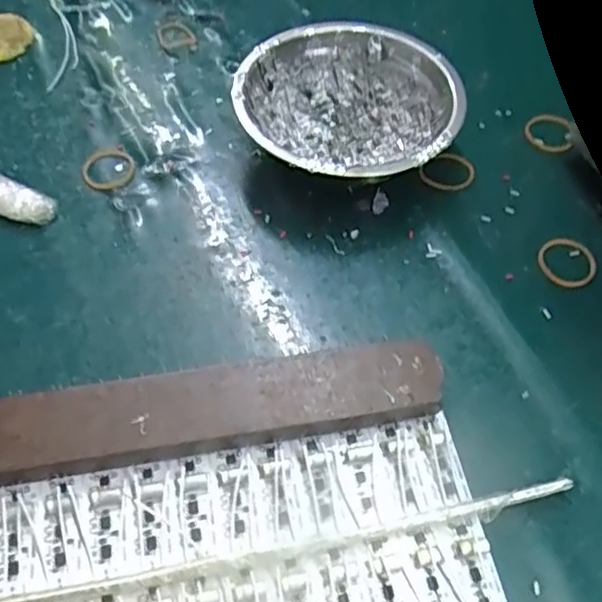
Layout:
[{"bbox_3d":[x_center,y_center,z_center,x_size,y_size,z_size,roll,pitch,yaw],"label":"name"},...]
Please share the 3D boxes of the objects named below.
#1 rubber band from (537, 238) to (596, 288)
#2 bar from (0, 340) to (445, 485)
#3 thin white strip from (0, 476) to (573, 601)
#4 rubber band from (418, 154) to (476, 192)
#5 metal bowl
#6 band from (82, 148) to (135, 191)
[{"bbox_3d":[0.141,-0.022,0.339,0.030,0.004,0.030,1,56,-1],"label":"rubber band"},{"bbox_3d":[-0.038,0.047,0.282,0.197,0.018,0.036,-8,57,-7],"label":"bar"},{"bbox_3d":[-0.020,0.100,0.253,0.261,0.009,0.009,-9,57,-8],"label":"thin white strip"},{"bbox_3d":[0.087,-0.075,0.374,0.031,0.004,0.025,-24,60,-16],"label":"rubber band"},{"bbox_3d":[0.027,-0.105,0.369,0.125,0.041,0.117,1,56,-1],"label":"metal bowl"},{"bbox_3d":[-0.111,-0.077,0.369,0.029,0.004,0.033,-12,58,-10],"label":"band"}]

